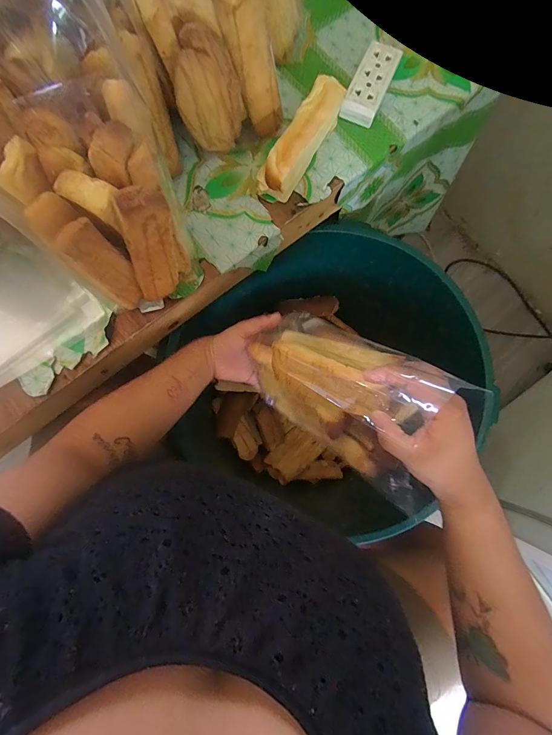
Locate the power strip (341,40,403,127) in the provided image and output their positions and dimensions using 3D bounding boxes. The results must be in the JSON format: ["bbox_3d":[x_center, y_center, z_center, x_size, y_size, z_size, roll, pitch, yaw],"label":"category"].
[{"bbox_3d":[0.120,-0.354,0.437,0.043,0.027,0.097,25,82,1],"label":"power strip"}]

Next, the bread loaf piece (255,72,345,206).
[{"bbox_3d":[0.031,-0.269,0.413,0.039,0.045,0.154,32,82,4],"label":"bread loaf piece"}]

